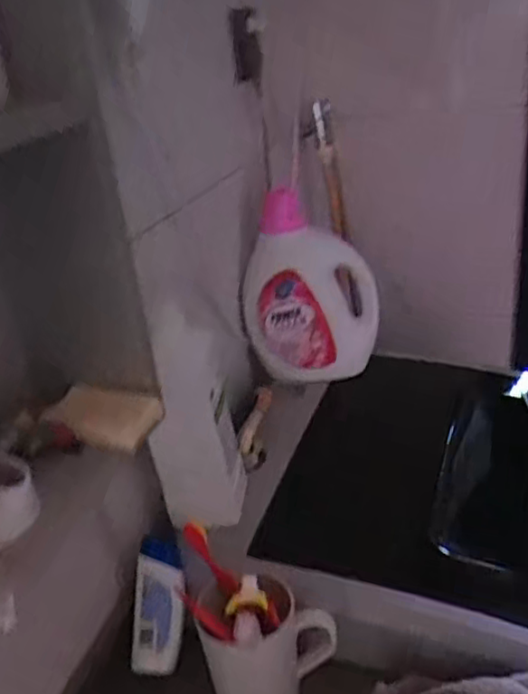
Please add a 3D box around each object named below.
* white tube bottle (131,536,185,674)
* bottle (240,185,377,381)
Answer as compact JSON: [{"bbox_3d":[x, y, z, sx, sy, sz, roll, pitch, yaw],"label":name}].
[{"bbox_3d":[-0.107,0.259,0.660,0.048,0.021,0.123,-3,71,6],"label":"white tube bottle"},{"bbox_3d":[0.066,-0.075,0.930,0.173,0.255,0.093,4,29,19],"label":"bottle"}]

